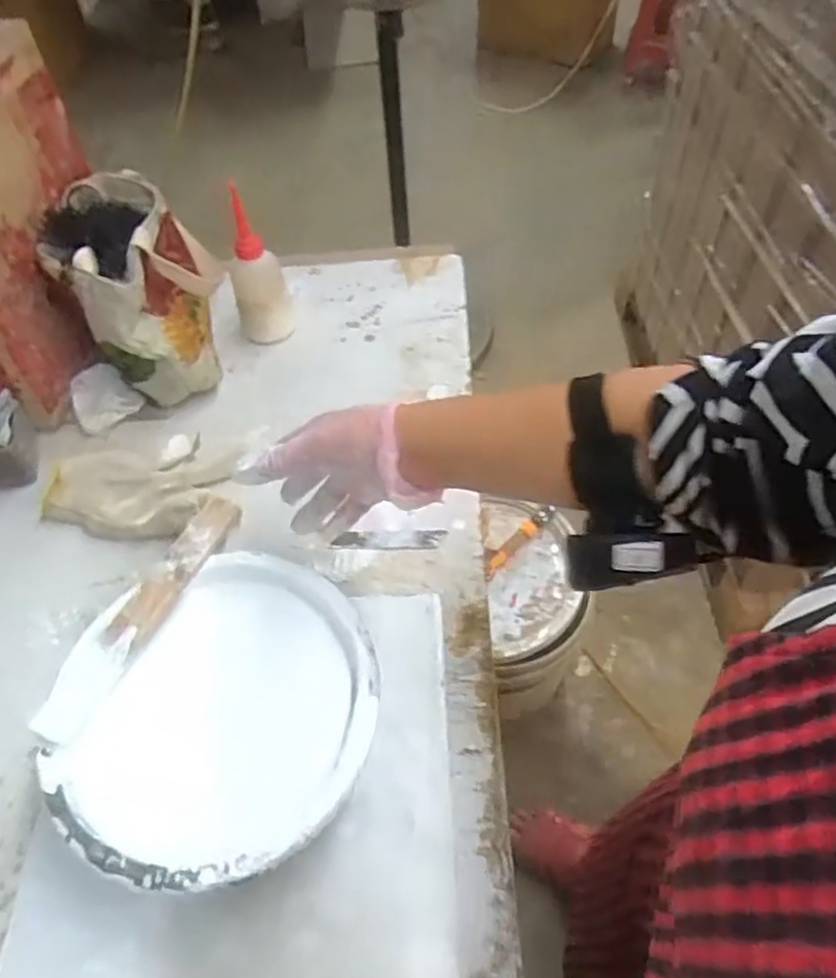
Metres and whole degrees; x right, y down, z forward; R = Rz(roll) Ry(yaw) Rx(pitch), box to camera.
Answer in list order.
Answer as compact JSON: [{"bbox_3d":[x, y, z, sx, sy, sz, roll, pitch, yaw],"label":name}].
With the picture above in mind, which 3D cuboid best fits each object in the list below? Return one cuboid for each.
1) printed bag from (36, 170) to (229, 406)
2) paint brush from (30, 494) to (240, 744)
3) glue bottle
[{"bbox_3d":[-0.288,-0.209,0.766,0.148,0.169,0.197,-20,55,-12],"label":"printed bag"},{"bbox_3d":[-0.201,0.083,0.515,0.044,0.014,0.197,21,57,17],"label":"paint brush"},{"bbox_3d":[-0.176,-0.235,0.779,0.060,0.163,0.049,-16,54,-9],"label":"glue bottle"}]

